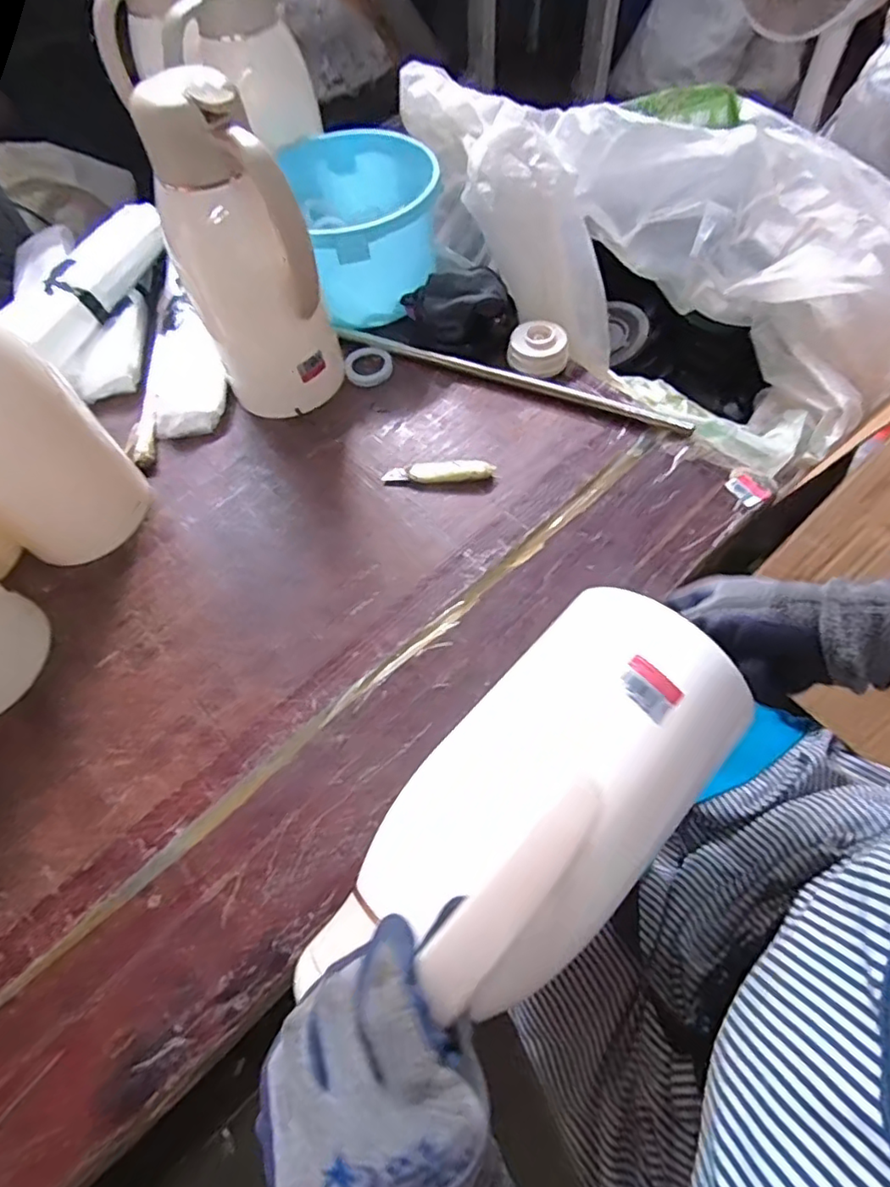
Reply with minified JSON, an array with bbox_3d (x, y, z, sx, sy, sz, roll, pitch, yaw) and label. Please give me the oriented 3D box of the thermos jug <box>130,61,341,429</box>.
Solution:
[{"bbox_3d":[-0.182,-0.304,0.565,0.127,0.271,0.110,-24,62,-8],"label":"thermos jug"}]

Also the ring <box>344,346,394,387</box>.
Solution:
[{"bbox_3d":[-0.090,-0.271,0.700,0.058,0.008,0.062,-2,61,4],"label":"ring"}]

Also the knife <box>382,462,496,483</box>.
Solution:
[{"bbox_3d":[-0.007,-0.124,0.605,0.112,0.016,0.022,2,62,6],"label":"knife"}]

